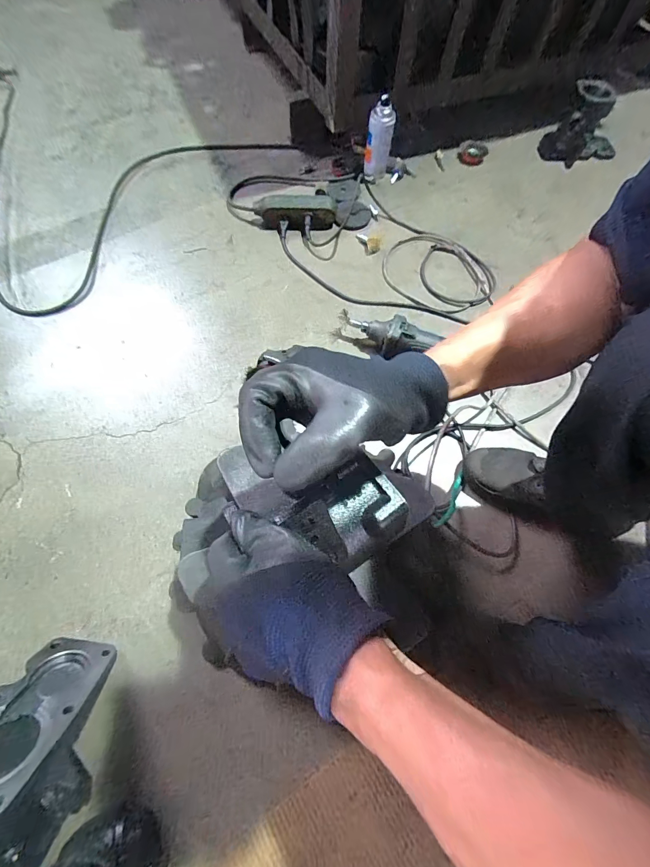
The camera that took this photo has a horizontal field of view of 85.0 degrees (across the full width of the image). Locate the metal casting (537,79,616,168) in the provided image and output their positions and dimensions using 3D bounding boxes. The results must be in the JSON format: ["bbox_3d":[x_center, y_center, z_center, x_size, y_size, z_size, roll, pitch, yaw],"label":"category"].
[{"bbox_3d":[0.719,-0.832,0.966,0.194,0.134,0.172,30,69,11],"label":"metal casting"}]

